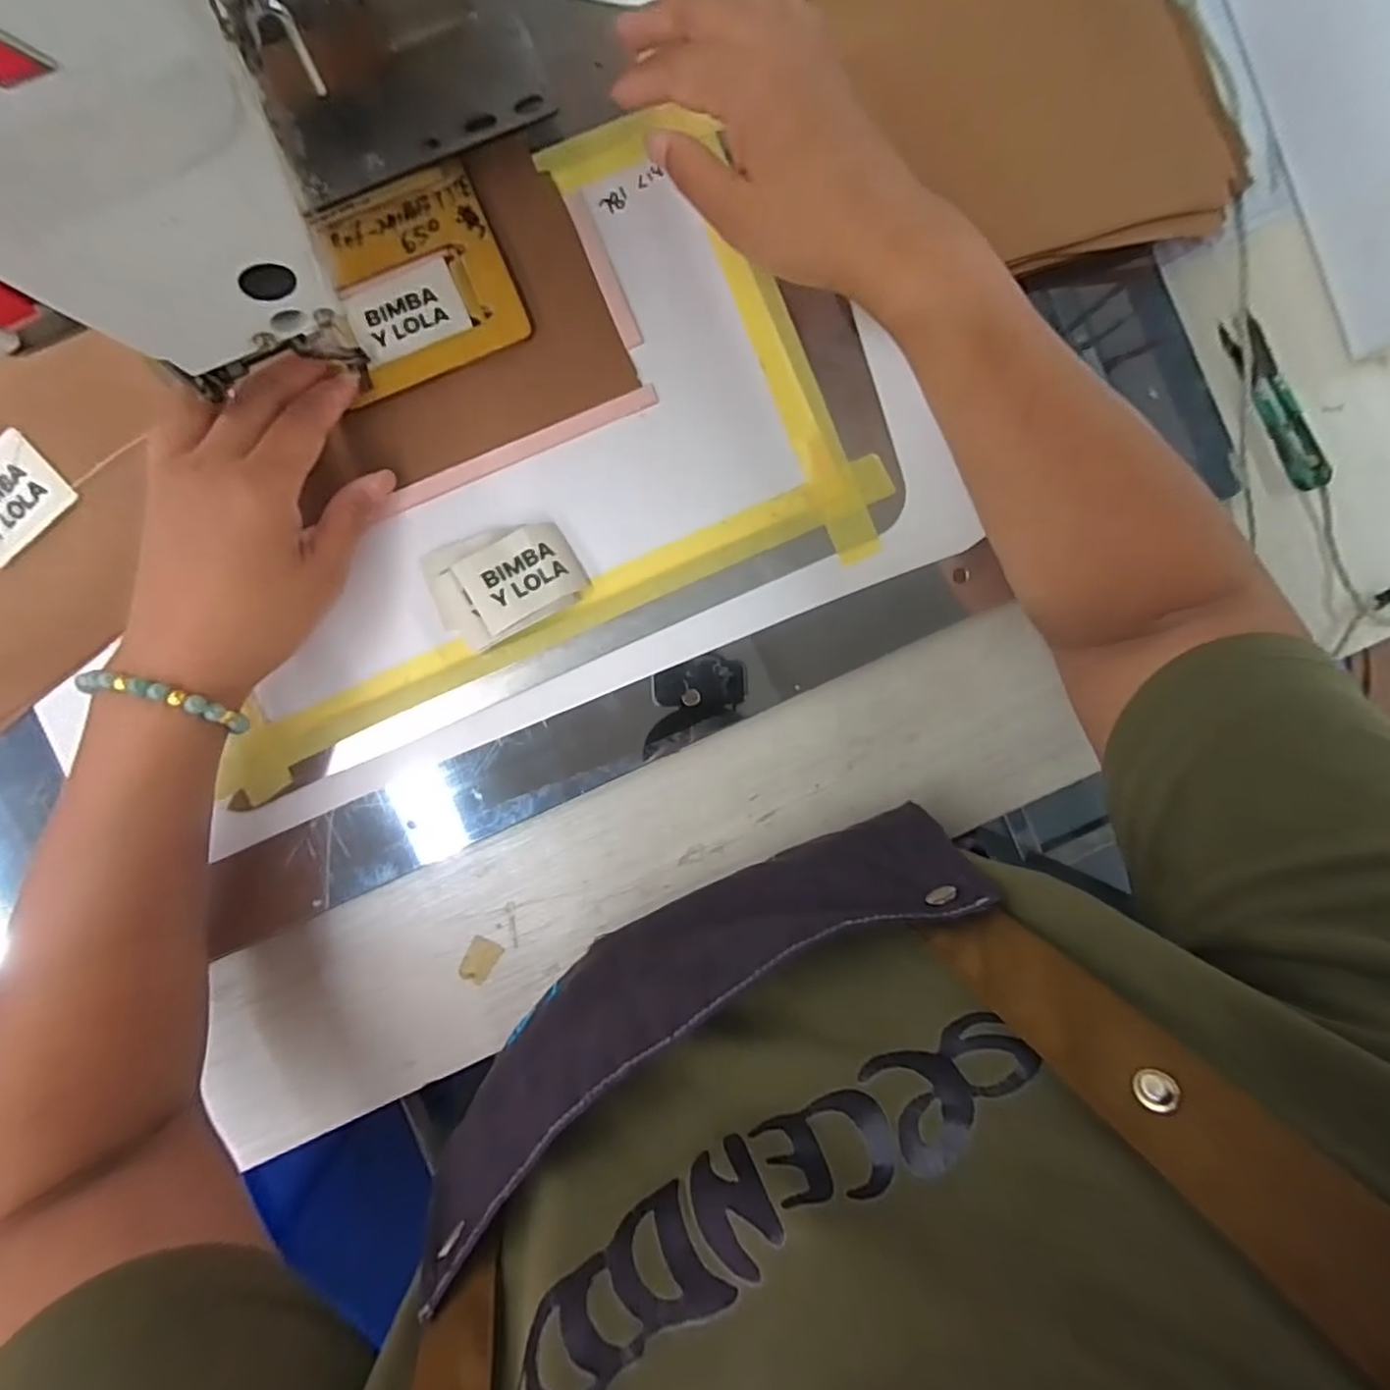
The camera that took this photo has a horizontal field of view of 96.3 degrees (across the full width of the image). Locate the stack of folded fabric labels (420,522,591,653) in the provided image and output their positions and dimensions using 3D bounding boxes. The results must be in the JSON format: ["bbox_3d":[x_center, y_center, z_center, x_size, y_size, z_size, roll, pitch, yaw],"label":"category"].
[{"bbox_3d":[-0.098,-0.060,0.319,0.075,0.017,0.057,-24,96,-2],"label":"stack of folded fabric labels"}]

